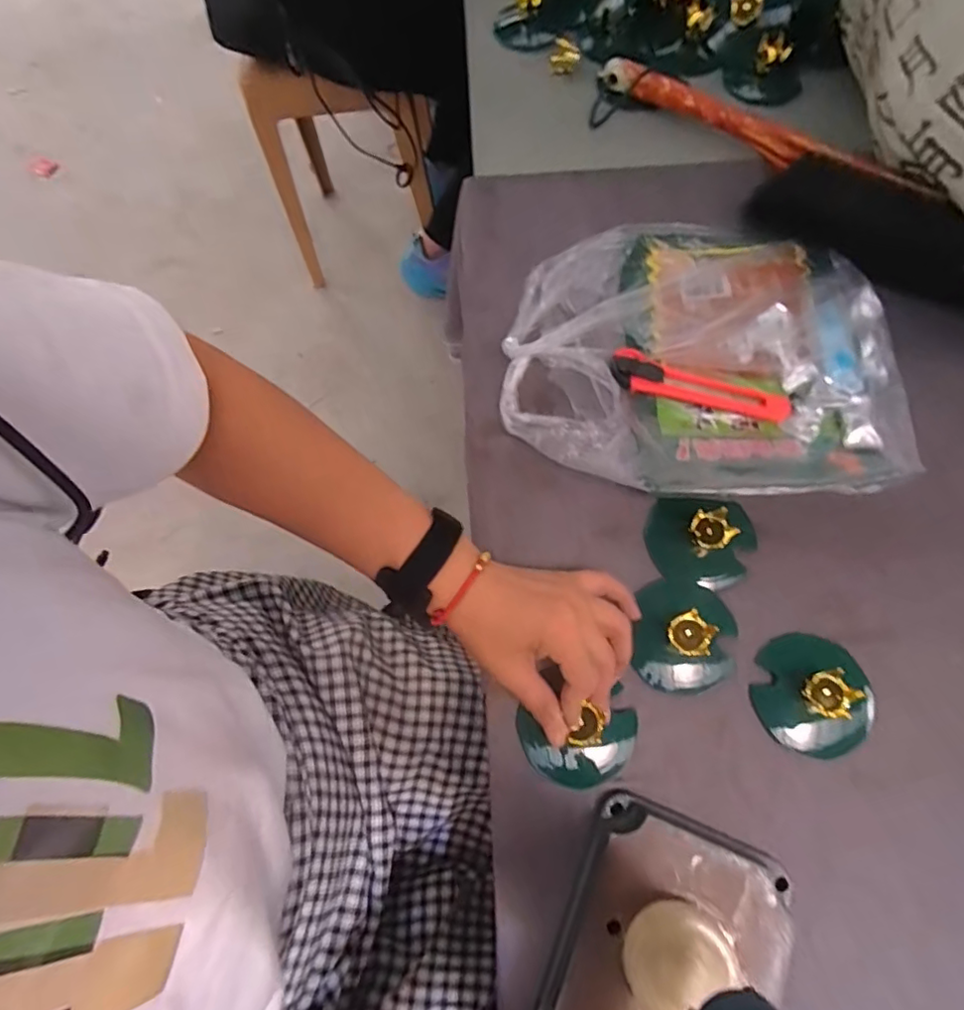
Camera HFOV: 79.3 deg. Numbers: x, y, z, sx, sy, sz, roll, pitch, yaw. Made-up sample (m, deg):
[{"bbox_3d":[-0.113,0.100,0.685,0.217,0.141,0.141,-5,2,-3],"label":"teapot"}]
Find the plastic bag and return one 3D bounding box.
[{"bbox_3d":[0.161,-0.118,0.448,0.274,0.043,0.239,2,70,0],"label":"plastic bag"}]

